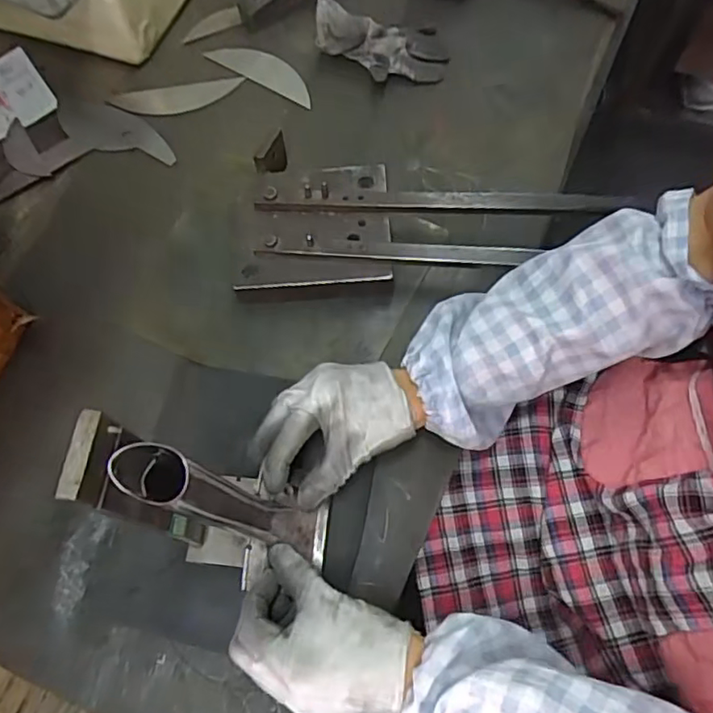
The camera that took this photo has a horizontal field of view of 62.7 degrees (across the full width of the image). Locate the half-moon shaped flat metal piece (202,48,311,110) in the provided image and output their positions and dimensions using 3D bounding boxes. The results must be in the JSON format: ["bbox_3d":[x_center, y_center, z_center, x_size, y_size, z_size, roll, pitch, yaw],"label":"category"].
[{"bbox_3d":[-0.101,-0.314,0.639,0.133,0.005,0.034,31,86,12],"label":"half-moon shaped flat metal piece"}]

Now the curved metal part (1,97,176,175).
[{"bbox_3d":[-0.283,-0.239,0.623,0.188,0.005,0.093,-2,69,6],"label":"curved metal part"}]

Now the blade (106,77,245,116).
[{"bbox_3d":[-0.196,-0.282,0.637,0.142,0.006,0.043,-11,67,-2],"label":"blade"}]

